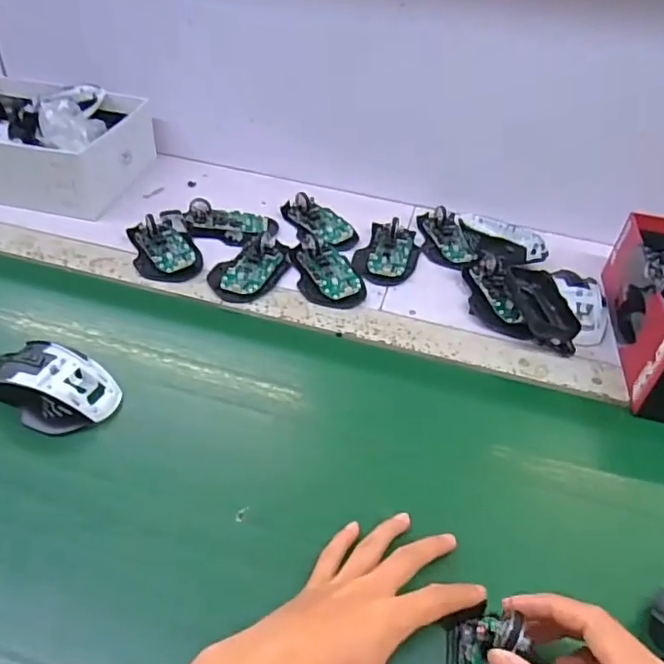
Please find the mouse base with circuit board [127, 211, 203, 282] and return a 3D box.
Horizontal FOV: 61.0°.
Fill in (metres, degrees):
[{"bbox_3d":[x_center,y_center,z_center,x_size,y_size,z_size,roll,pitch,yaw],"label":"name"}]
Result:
[{"bbox_3d":[-0.196,-0.106,0.659,0.071,0.021,0.124,-12,46,-18],"label":"mouse base with circuit board"}]

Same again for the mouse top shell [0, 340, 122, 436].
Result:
[{"bbox_3d":[-0.241,0.042,0.480,0.111,0.034,0.068,23,46,18],"label":"mouse top shell"}]

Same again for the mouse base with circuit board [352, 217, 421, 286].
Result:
[{"bbox_3d":[0.068,-0.102,0.681,0.074,0.024,0.105,12,43,7],"label":"mouse base with circuit board"}]

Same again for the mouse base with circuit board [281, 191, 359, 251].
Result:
[{"bbox_3d":[-0.014,-0.144,0.718,0.054,0.023,0.104,-25,51,-29],"label":"mouse base with circuit board"}]

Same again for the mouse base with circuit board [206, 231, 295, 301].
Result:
[{"bbox_3d":[-0.092,-0.081,0.643,0.072,0.019,0.124,19,45,14],"label":"mouse base with circuit board"}]

